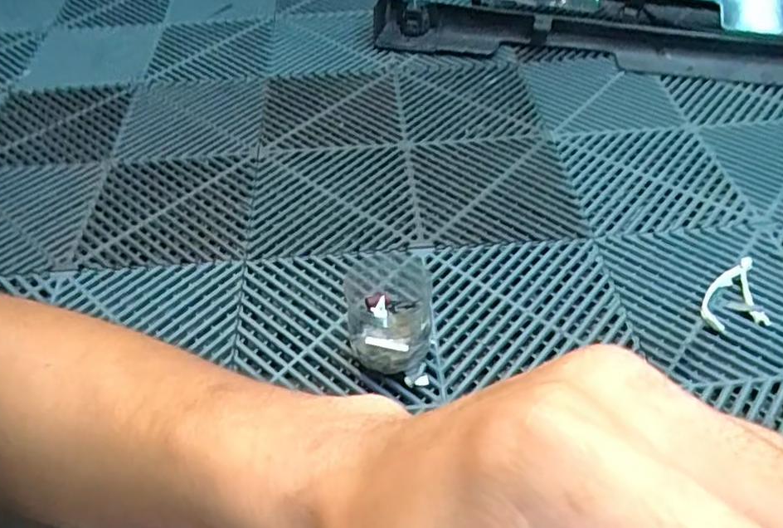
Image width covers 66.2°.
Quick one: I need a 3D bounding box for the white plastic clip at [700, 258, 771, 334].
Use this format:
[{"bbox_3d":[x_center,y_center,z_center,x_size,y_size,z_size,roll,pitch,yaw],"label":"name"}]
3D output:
[{"bbox_3d":[0.352,0.028,0.626,0.056,0.014,0.091,7,48,9],"label":"white plastic clip"}]

